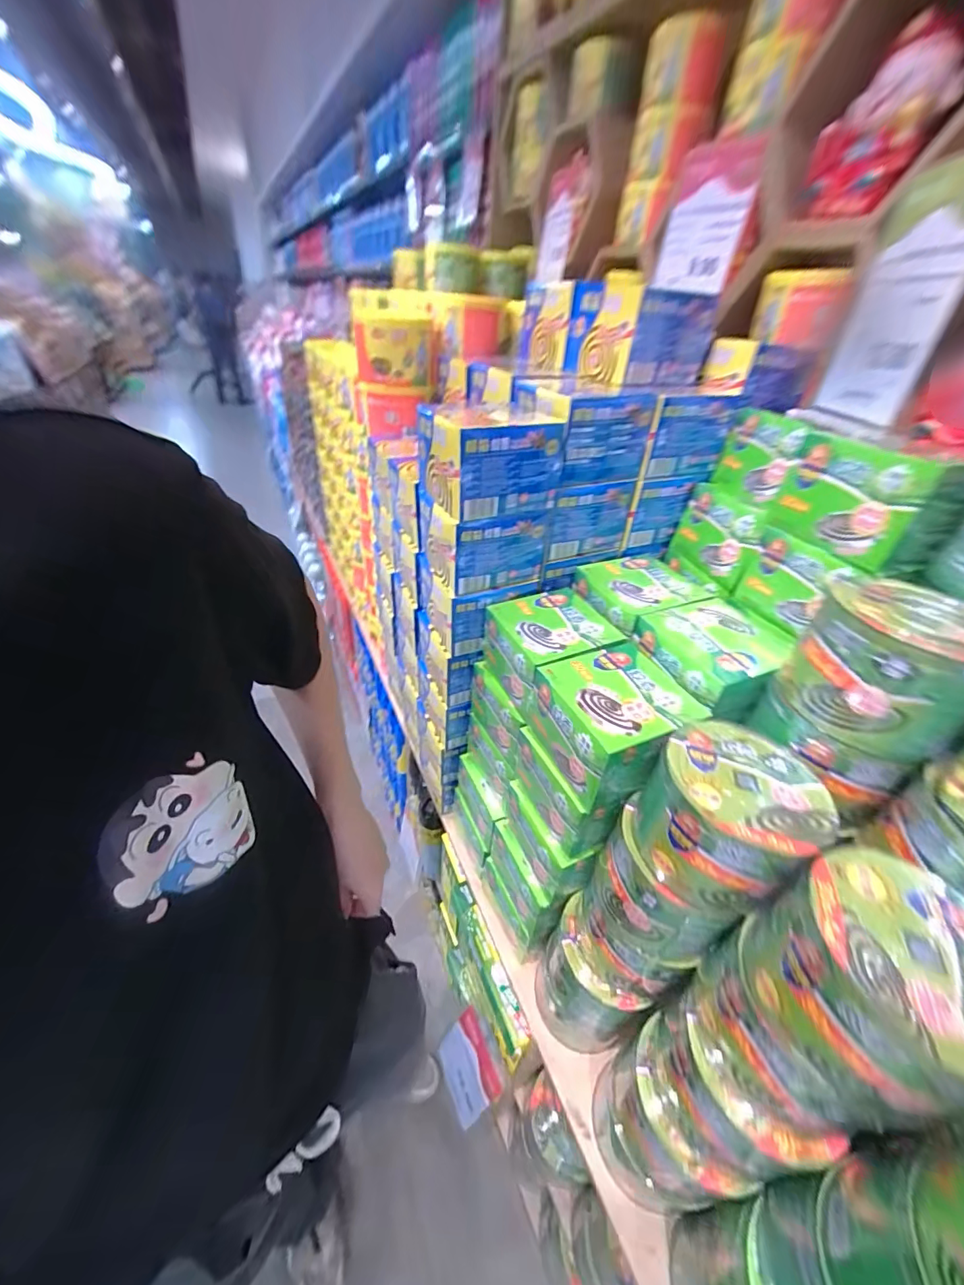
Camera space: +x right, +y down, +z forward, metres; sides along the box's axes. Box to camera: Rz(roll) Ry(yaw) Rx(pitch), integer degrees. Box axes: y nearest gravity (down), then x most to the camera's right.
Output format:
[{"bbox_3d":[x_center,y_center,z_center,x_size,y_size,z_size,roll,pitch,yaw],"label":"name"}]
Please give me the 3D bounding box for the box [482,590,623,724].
[{"bbox_3d":[0.089,0.010,0.612,0.137,0.101,0.135,-14,42,-23],"label":"box"}]

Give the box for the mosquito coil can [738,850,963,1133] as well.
[{"bbox_3d":[0.282,0.247,0.326,0.132,0.120,0.129,-5,39,-13],"label":"mosquito coil can"}]

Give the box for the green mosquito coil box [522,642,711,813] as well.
[{"bbox_3d":[0.146,0.090,0.512,0.136,0.099,0.136,-11,41,-21],"label":"green mosquito coil box"}]

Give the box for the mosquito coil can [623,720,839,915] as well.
[{"bbox_3d":[0.220,0.162,0.418,0.132,0.106,0.134,4,38,-3],"label":"mosquito coil can"}]

